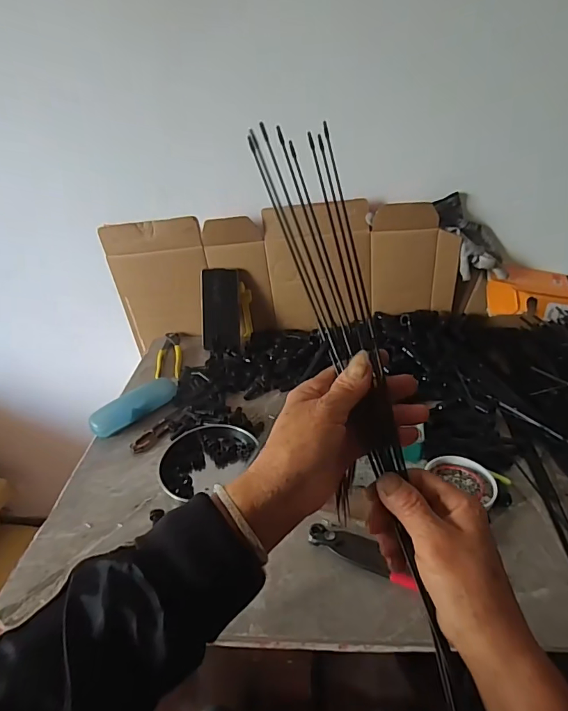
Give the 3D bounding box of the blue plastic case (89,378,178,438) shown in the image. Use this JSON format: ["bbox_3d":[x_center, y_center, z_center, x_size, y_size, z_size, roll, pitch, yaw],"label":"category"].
[{"bbox_3d":[-0.243,0.080,0.713,0.041,0.035,0.150,21,39,32],"label":"blue plastic case"}]

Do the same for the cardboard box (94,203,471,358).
[{"bbox_3d":[-0.011,-0.165,0.884,0.688,0.262,0.042,1,32,5],"label":"cardboard box"}]

